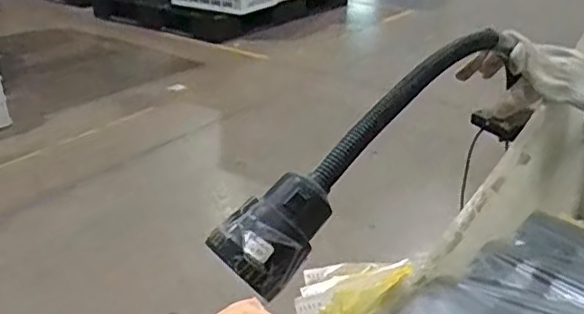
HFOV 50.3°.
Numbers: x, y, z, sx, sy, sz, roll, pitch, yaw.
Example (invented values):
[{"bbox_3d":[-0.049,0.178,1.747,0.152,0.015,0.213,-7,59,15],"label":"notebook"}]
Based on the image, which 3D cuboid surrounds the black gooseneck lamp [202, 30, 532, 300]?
[{"bbox_3d":[0.113,-0.027,0.617,0.082,0.150,0.469,21,33,37],"label":"black gooseneck lamp"}]

